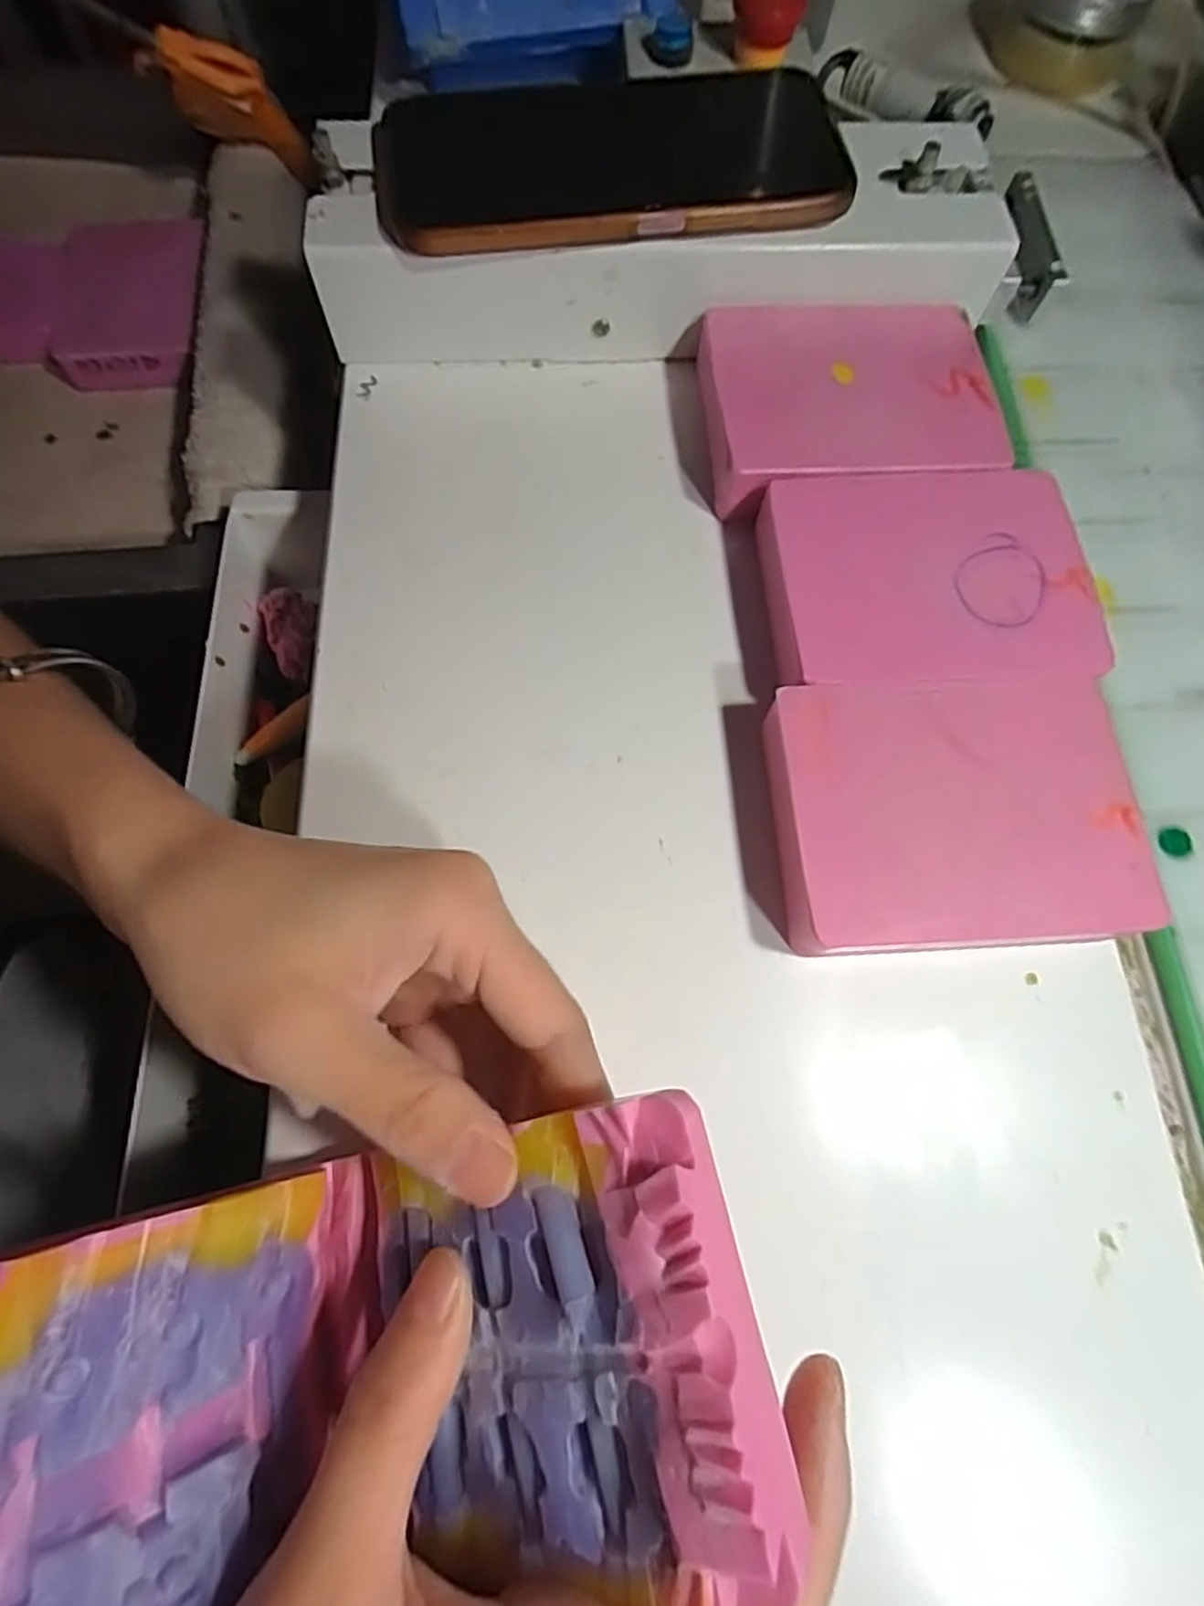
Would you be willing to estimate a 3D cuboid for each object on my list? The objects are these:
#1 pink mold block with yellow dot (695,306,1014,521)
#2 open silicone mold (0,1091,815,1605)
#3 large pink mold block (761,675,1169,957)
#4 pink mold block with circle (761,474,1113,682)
[{"bbox_3d":[0.090,-0.146,0.270,0.103,0.026,0.079,-1,71,0],"label":"pink mold block with yellow dot"},{"bbox_3d":[-0.045,0.111,0.137,0.144,0.075,0.078,-11,72,-8],"label":"open silicone mold"},{"bbox_3d":[0.104,0.003,0.220,0.104,0.024,0.077,-3,71,-1],"label":"large pink mold block"},{"bbox_3d":[0.106,-0.071,0.245,0.104,0.025,0.078,-3,71,-1],"label":"pink mold block with circle"}]

